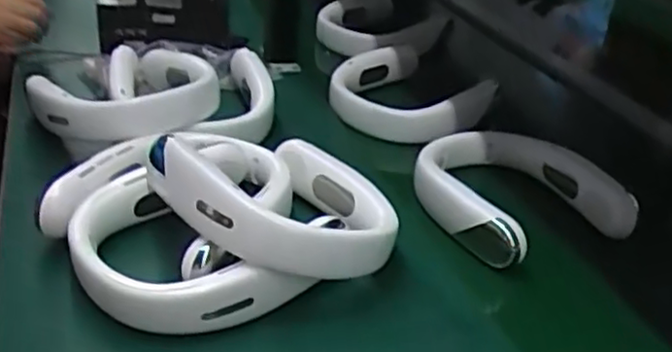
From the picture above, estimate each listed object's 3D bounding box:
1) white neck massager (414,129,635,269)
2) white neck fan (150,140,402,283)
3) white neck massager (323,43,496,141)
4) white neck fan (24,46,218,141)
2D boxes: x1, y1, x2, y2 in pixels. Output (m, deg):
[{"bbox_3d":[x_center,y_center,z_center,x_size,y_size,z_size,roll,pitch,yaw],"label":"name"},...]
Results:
[{"bbox_3d":[0.181,0.009,0.728,0.188,0.055,0.185,-15,34,-25],"label":"white neck massager"},{"bbox_3d":[-0.058,0.018,0.611,0.203,0.058,0.203,7,24,-30],"label":"white neck fan"},{"bbox_3d":[0.093,-0.108,0.913,0.180,0.060,0.171,1,30,0],"label":"white neck massager"},{"bbox_3d":[-0.231,-0.090,0.771,0.185,0.043,0.190,-15,34,-25],"label":"white neck fan"}]

